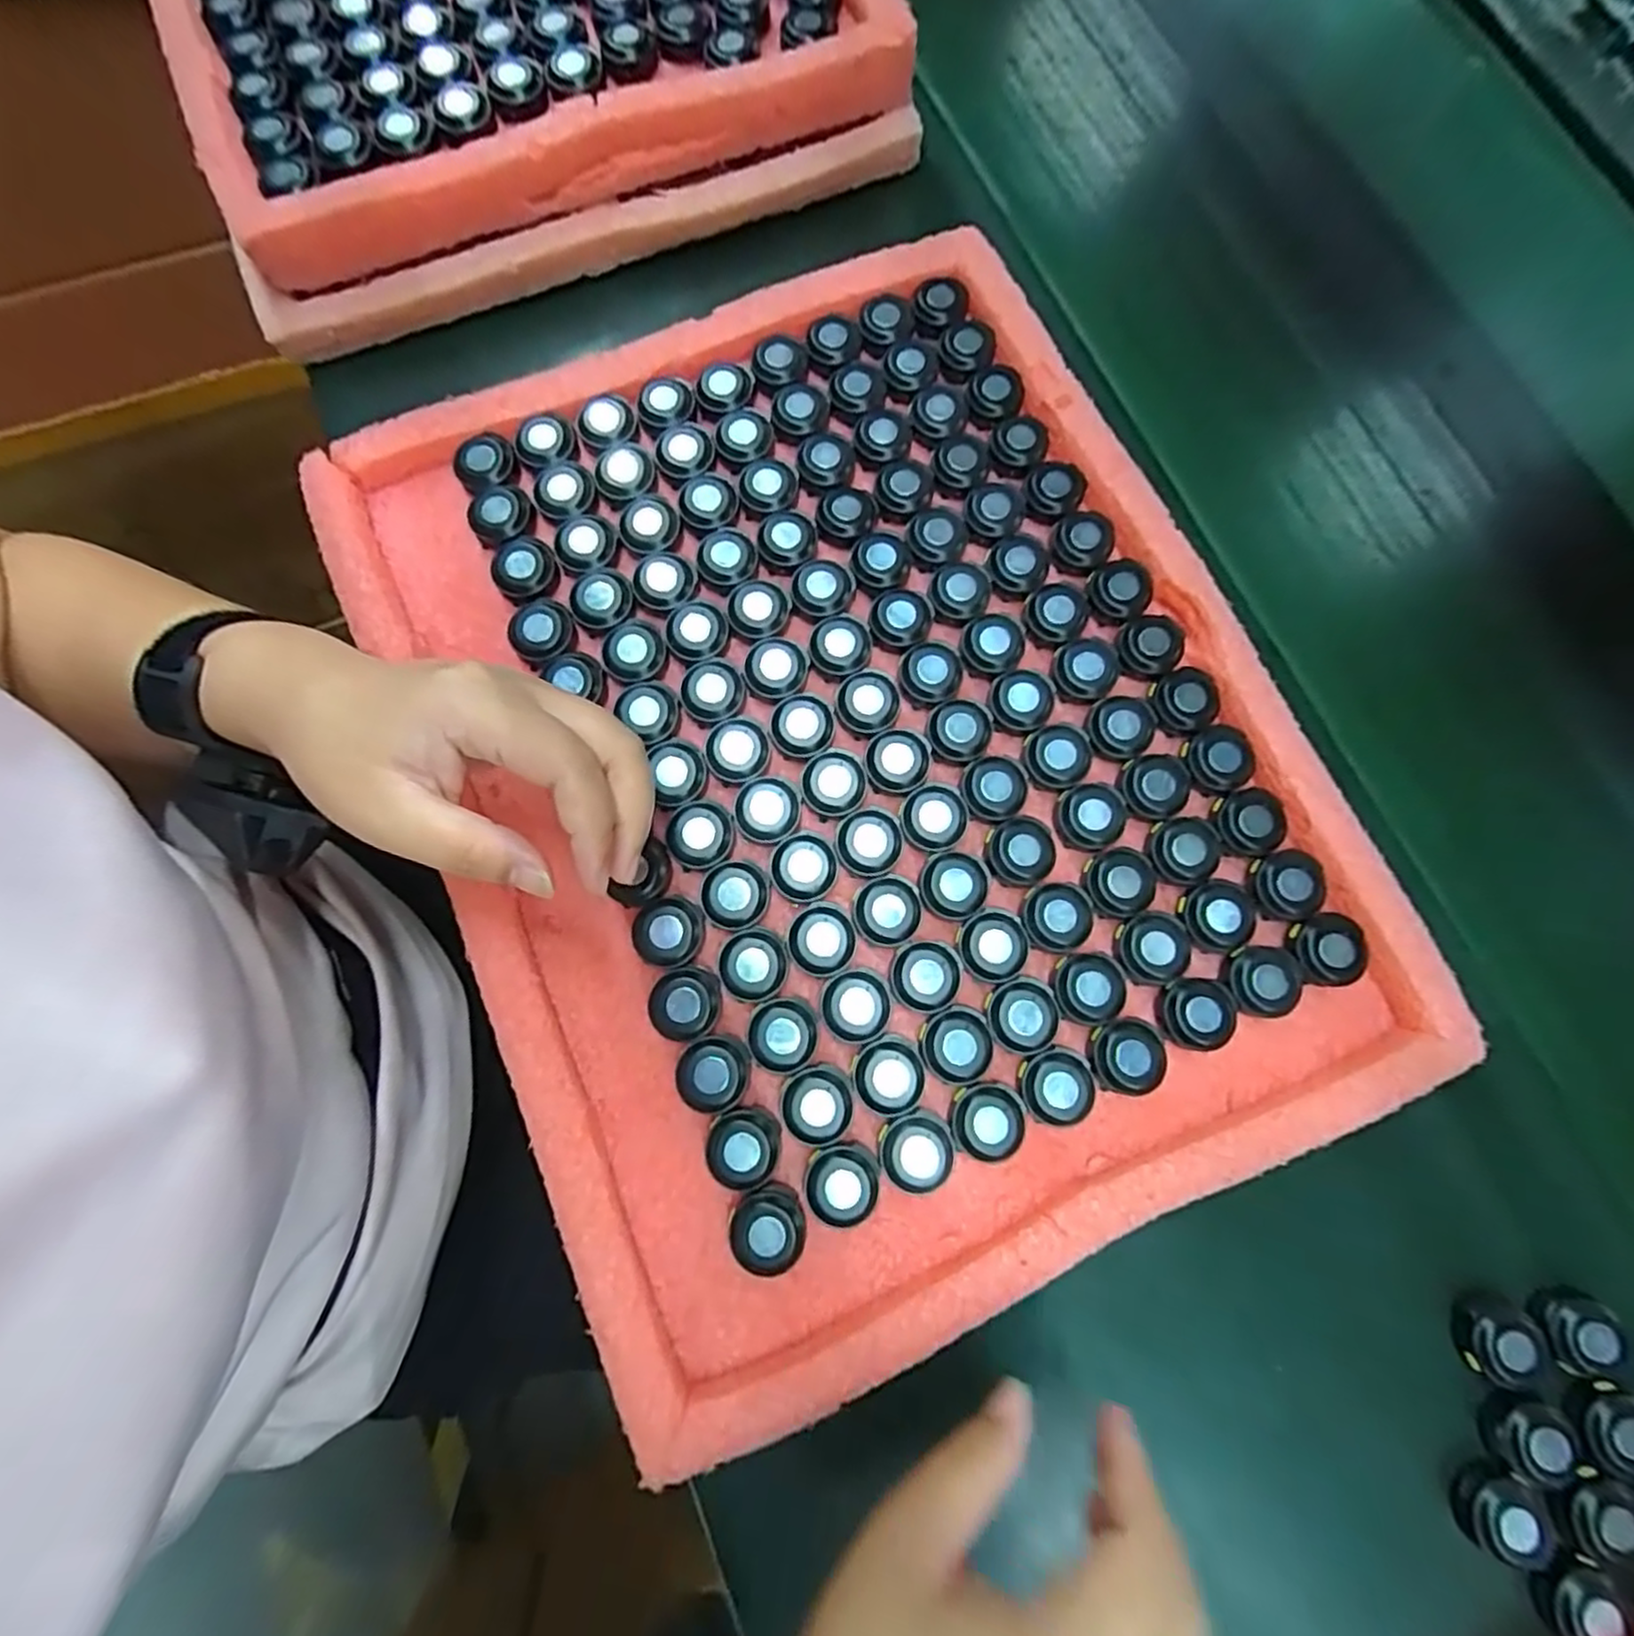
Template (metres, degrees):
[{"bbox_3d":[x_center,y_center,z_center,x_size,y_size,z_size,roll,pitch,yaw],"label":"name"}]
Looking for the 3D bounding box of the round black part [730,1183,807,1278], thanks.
[{"bbox_3d":[-0.019,0.160,0.272,0.028,0.012,0.030,0,78,0],"label":"round black part"}]

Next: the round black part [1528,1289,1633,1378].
[{"bbox_3d":[0.311,0.212,0.283,0.025,0.015,0.031,-15,79,-3],"label":"round black part"}]

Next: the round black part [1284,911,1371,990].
[{"bbox_3d":[0.218,0.056,0.296,0.028,0.012,0.030,0,78,0],"label":"round black part"}]

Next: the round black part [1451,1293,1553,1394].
[{"bbox_3d":[0.279,0.214,0.283,0.030,0.012,0.032,0,78,0],"label":"round black part"}]

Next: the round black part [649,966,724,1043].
[{"bbox_3d":[-0.054,0.077,0.288,0.027,0.014,0.029,0,78,0],"label":"round black part"}]

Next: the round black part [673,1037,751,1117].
[{"bbox_3d":[-0.042,0.105,0.283,0.028,0.014,0.028,0,78,0],"label":"round black part"}]

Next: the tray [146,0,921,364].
[{"bbox_3d":[-0.205,-0.544,0.401,0.358,0.026,0.496,-22,79,-4],"label":"tray"}]

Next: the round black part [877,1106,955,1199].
[{"bbox_3d":[0.040,0.133,0.279,0.029,0.012,0.030,0,78,0],"label":"round black part"}]

